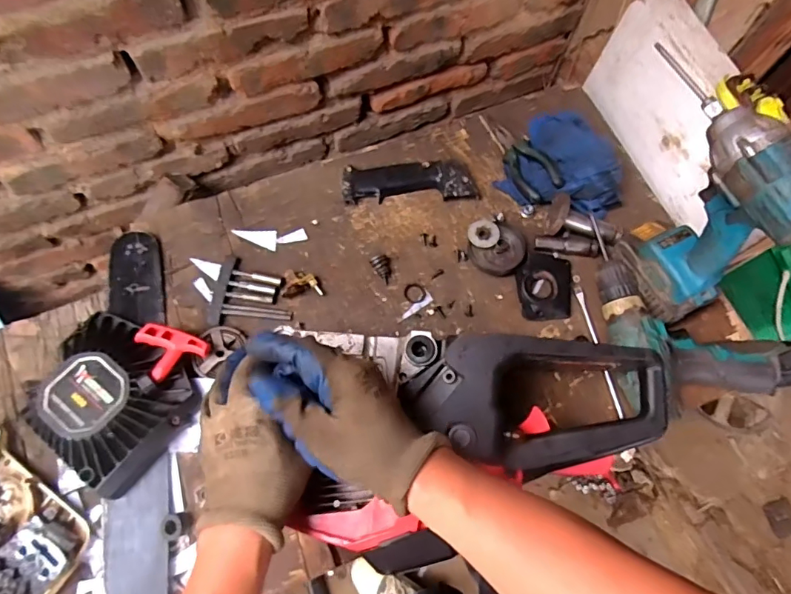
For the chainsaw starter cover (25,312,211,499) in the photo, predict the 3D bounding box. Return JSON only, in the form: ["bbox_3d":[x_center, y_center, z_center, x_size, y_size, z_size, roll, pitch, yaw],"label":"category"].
[{"bbox_3d":[-0.302,0.094,0.538,0.168,0.061,0.171,38,72,12],"label":"chainsaw starter cover"}]

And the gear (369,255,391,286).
[{"bbox_3d":[-0.015,-0.037,0.614,0.022,0.015,0.041,-26,72,-11],"label":"gear"}]

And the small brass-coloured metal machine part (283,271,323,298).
[{"bbox_3d":[-0.114,-0.017,0.603,0.045,0.015,0.030,-5,69,-4],"label":"small brass-coloured metal machine part"}]

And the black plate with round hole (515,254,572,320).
[{"bbox_3d":[0.185,-0.014,0.611,0.068,0.012,0.084,3,69,-1],"label":"black plate with round hole"}]

